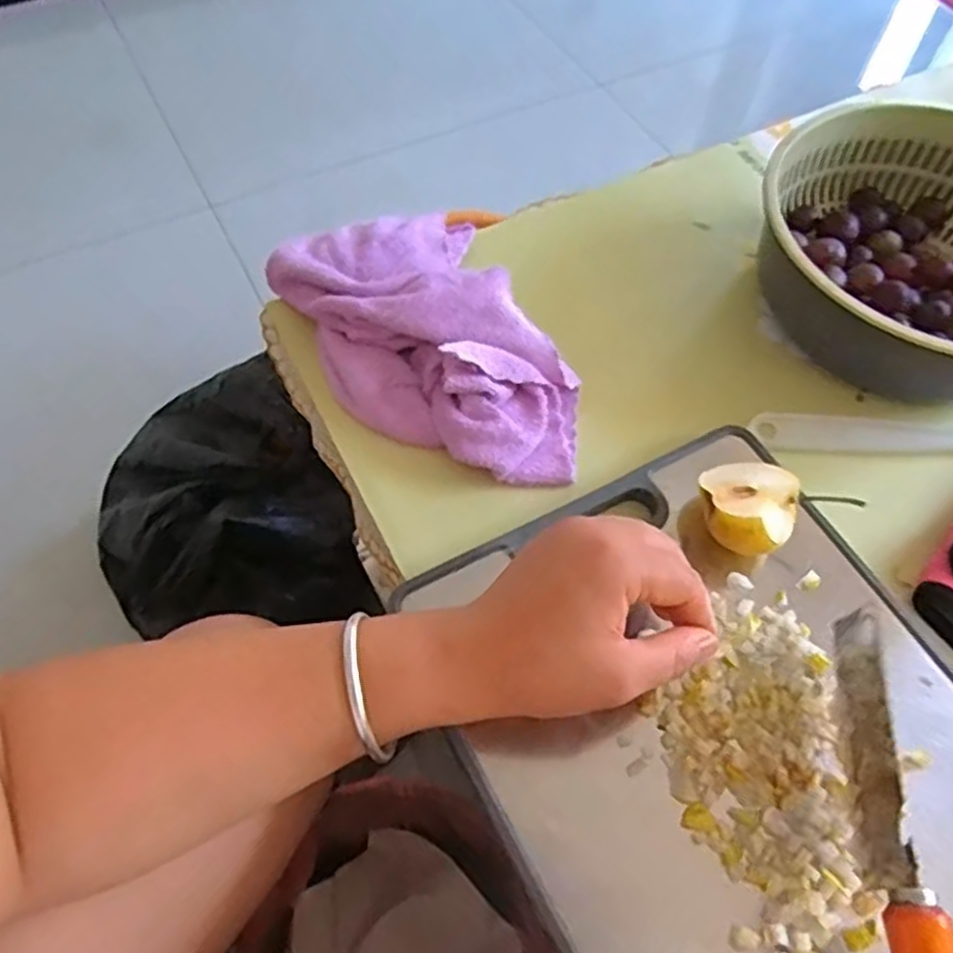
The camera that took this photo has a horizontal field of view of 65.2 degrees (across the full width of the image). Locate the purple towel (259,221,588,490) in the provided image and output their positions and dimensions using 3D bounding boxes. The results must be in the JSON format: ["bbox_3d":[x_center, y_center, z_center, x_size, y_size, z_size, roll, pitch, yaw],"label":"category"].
[{"bbox_3d":[-0.032,-0.093,0.474,0.141,0.054,0.244,-23,63,-14],"label":"purple towel"}]

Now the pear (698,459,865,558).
[{"bbox_3d":[0.153,0.016,0.408,0.068,0.046,0.062,-27,65,-16],"label":"pear"}]

